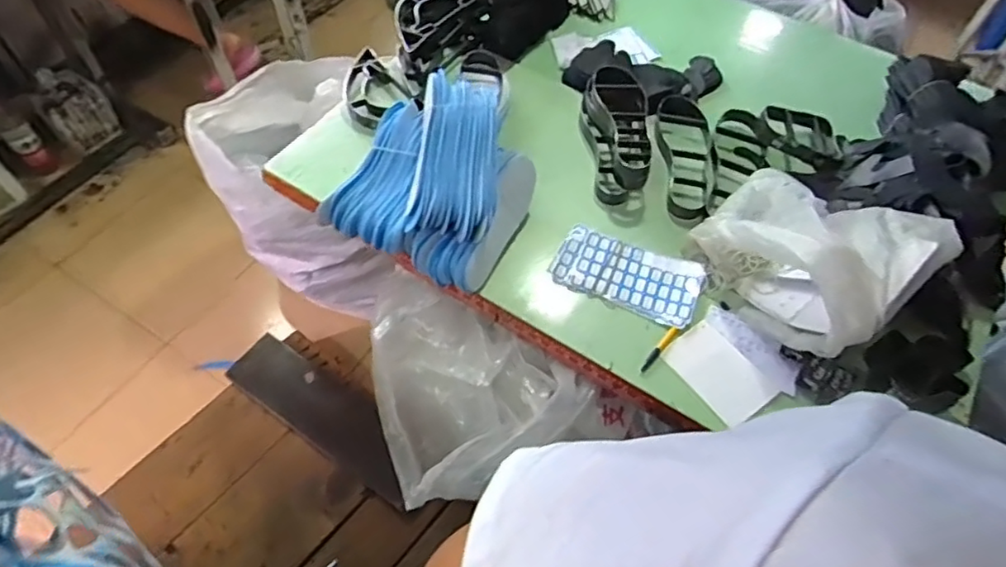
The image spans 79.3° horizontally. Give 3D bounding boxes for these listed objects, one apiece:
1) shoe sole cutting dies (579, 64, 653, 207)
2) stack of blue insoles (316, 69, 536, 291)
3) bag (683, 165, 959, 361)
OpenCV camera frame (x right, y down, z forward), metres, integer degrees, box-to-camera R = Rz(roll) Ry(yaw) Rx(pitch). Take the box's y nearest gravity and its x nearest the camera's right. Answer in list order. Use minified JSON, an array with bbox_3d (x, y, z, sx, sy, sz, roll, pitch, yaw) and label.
[{"bbox_3d":[0.223,-0.292,1.158,0.121,0.111,0.271,-3,57,-4],"label":"shoe sole cutting dies"},{"bbox_3d":[-0.109,-0.177,1.001,0.291,0.187,0.271,25,60,14],"label":"stack of blue insoles"},{"bbox_3d":[0.481,-0.068,0.960,0.281,0.222,0.315,-33,64,-21],"label":"bag"}]

